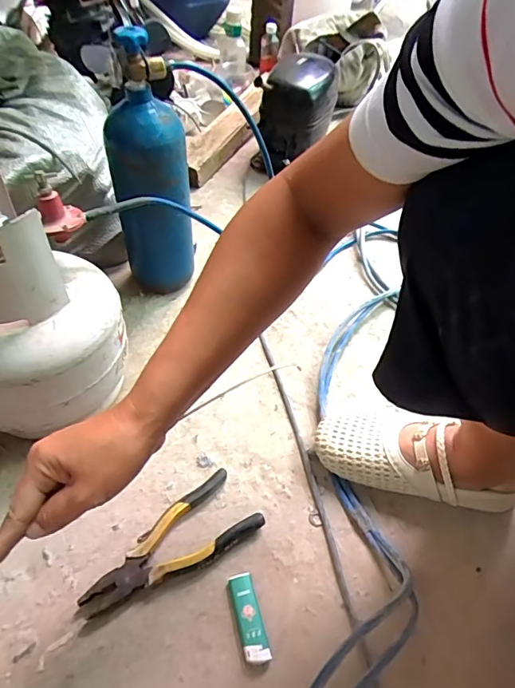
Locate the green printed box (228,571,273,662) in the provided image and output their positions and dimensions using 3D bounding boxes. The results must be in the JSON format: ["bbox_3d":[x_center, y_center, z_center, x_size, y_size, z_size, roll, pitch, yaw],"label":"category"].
[{"bbox_3d":[-0.009,0.275,0.468,0.024,0.015,0.081,-10,51,-14],"label":"green printed box"}]

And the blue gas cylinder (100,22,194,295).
[{"bbox_3d":[-0.152,-0.229,0.659,0.106,0.359,0.117,-10,50,-12],"label":"blue gas cylinder"}]

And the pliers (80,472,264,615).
[{"bbox_3d":[-0.098,0.218,0.500,0.197,0.021,0.079,-26,56,-25],"label":"pliers"}]

